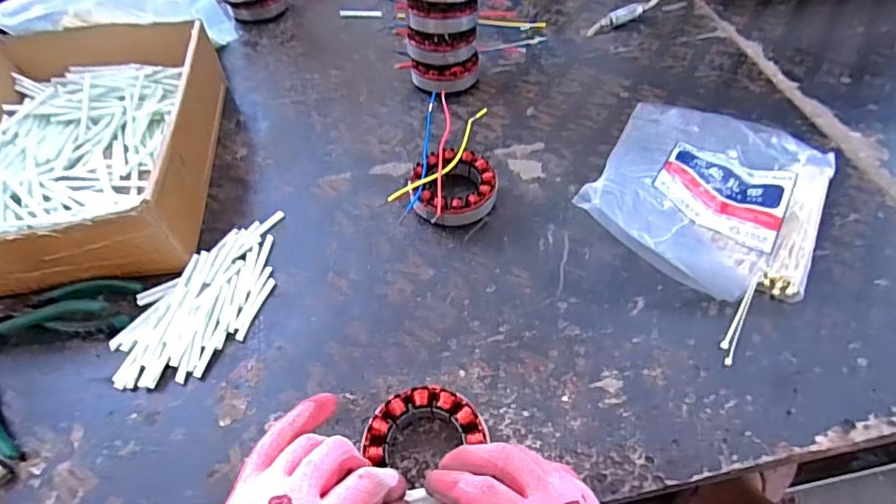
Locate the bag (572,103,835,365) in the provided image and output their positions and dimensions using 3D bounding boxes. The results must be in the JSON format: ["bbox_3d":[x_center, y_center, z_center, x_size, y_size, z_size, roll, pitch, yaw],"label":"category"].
[{"bbox_3d":[0.251,-0.061,0.474,0.203,0.055,0.279,25,58,19],"label":"bag"}]

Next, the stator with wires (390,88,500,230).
[{"bbox_3d":[0.009,-0.100,0.529,0.098,0.037,0.180,9,54,9],"label":"stator with wires"}]

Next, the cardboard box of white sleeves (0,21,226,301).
[{"bbox_3d":[-0.374,-0.114,0.513,0.238,0.093,0.327,-8,54,-4],"label":"cardboard box of white sleeves"}]

